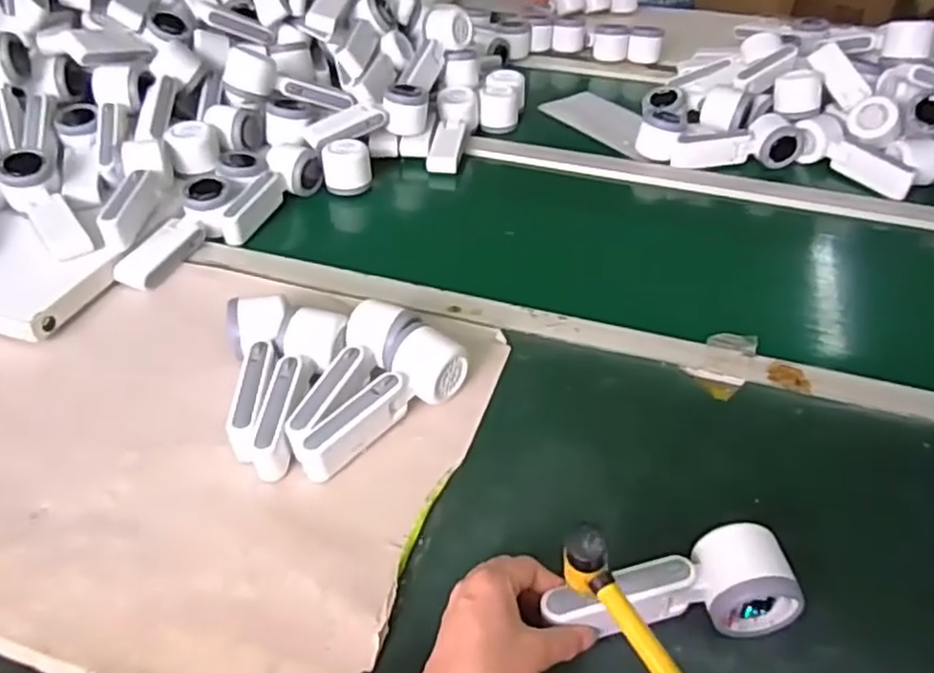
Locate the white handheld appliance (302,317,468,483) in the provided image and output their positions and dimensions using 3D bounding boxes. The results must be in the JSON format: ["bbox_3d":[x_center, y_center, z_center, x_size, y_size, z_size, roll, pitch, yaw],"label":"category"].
[{"bbox_3d":[-0.077,0.051,0.600,0.072,0.055,0.162,28,48,29],"label":"white handheld appliance"}]

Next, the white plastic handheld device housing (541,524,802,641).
[{"bbox_3d":[0.131,0.168,0.474,0.163,0.040,0.059,-6,41,-6],"label":"white plastic handheld device housing"}]

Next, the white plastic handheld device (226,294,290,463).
[{"bbox_3d":[-0.177,0.037,0.615,0.050,0.059,0.158,-7,41,-8],"label":"white plastic handheld device"}]

